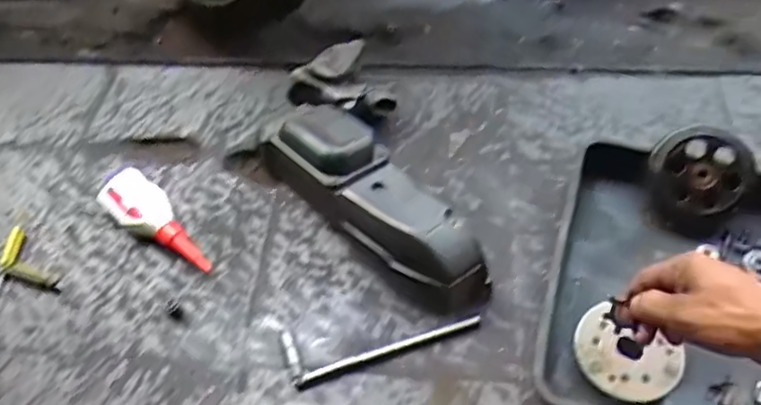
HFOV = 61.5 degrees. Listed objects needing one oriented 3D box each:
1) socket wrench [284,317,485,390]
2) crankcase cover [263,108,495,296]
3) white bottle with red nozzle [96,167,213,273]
[{"bbox_3d":[0.002,0.145,0.699,0.208,0.013,0.060,-15,54,-7],"label":"socket wrench"},{"bbox_3d":[-0.019,-0.011,0.769,0.104,0.096,0.347,-34,58,-20],"label":"crankcase cover"},{"bbox_3d":[-0.275,0.026,0.799,0.196,0.031,0.061,34,62,25],"label":"white bottle with red nozzle"}]

